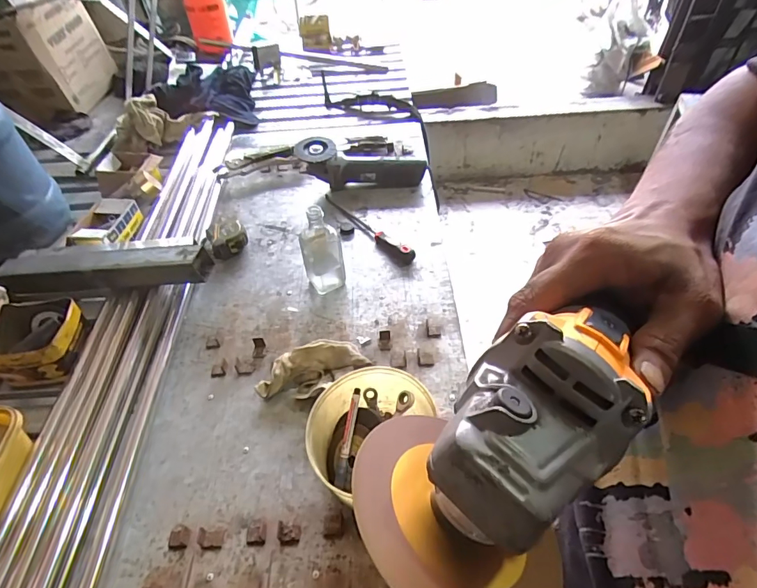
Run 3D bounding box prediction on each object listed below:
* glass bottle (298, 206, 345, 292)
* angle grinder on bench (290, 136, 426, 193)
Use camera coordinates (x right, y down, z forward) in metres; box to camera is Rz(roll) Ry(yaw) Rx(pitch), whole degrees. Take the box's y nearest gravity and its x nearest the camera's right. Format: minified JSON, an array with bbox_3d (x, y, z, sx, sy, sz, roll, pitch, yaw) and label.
[{"bbox_3d":[-0.104,-0.079,0.812,0.071,0.168,0.056,-12,50,-7],"label":"glass bottle"},{"bbox_3d":[-0.043,-0.305,1.047,0.295,0.101,0.080,0,49,3],"label":"angle grinder on bench"}]

